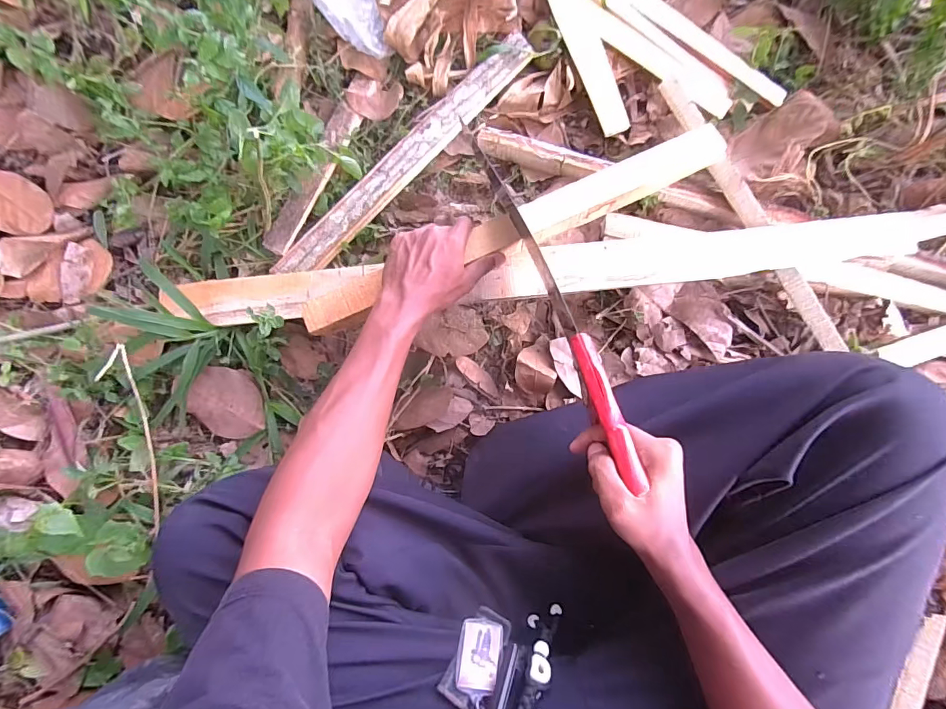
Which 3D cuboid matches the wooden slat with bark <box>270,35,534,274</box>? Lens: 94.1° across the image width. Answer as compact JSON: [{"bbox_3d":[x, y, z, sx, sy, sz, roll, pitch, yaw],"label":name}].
[{"bbox_3d":[-0.087,-0.269,0.599,0.047,0.012,0.451,44,86,-15],"label":"wooden slat with bark"}]

